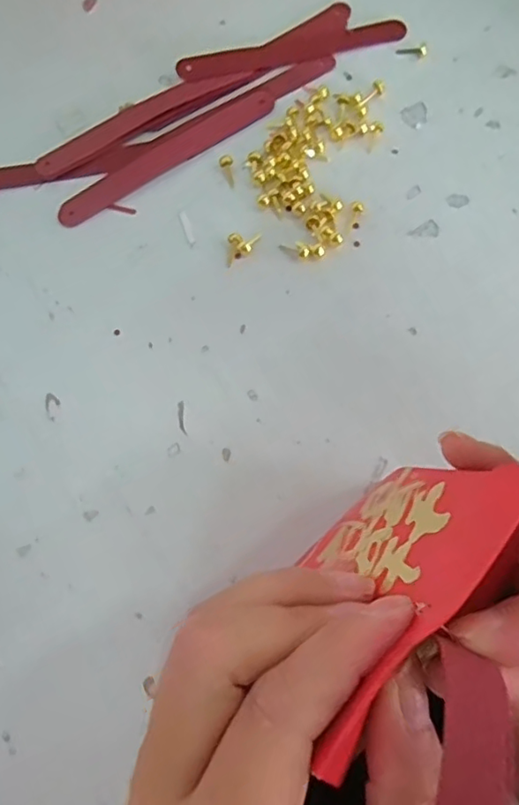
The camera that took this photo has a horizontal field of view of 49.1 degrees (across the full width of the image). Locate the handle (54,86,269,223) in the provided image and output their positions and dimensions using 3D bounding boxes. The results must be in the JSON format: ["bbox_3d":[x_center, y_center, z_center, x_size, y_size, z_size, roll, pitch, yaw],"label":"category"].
[{"bbox_3d":[-0.048,-0.132,0.304,0.131,0.004,0.017,-32,74,-8],"label":"handle"}]

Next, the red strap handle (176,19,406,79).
[{"bbox_3d":[0.019,-0.200,0.320,0.129,0.009,0.016,-13,72,-2],"label":"red strap handle"}]

